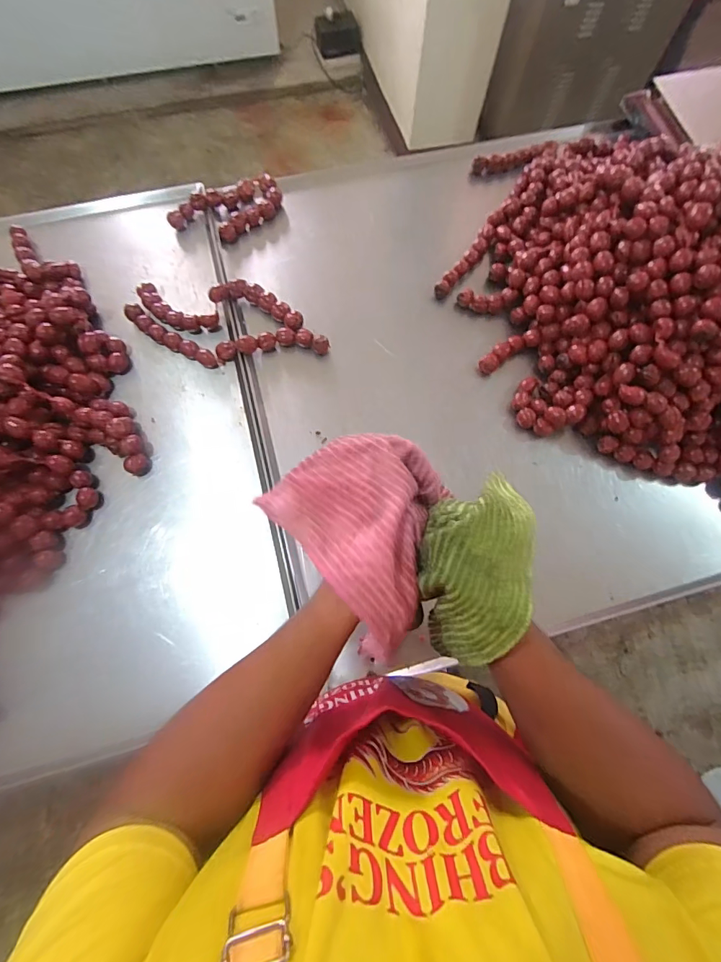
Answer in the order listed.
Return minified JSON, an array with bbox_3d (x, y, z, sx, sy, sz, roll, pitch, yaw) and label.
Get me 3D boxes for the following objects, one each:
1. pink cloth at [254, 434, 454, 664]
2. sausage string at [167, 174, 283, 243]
[{"bbox_3d":[0.013,0.040,0.360,0.136,0.061,0.170,-36,78,-12],"label":"pink cloth"},{"bbox_3d":[-0.285,-0.588,0.929,0.245,0.035,0.124,-34,77,-11],"label":"sausage string"}]

